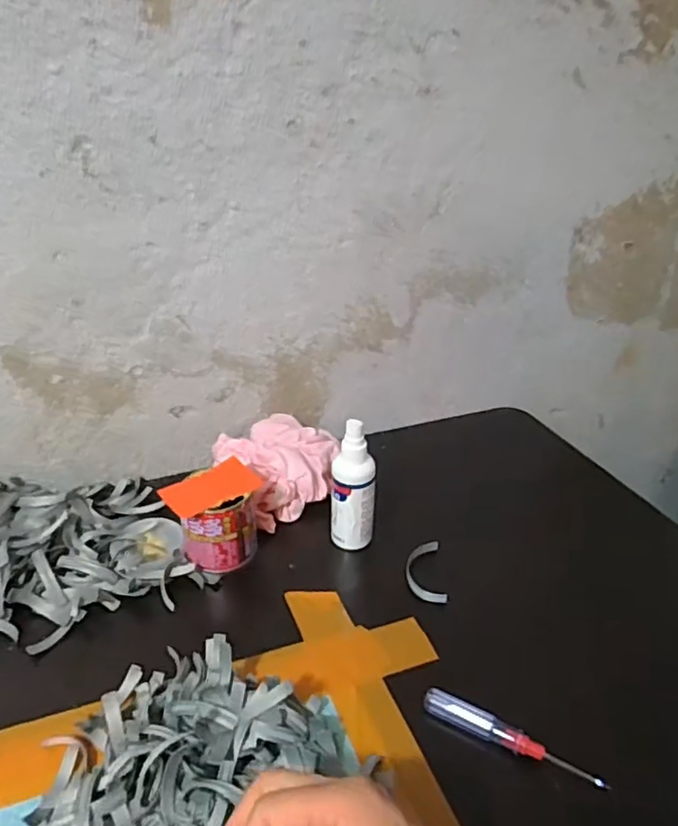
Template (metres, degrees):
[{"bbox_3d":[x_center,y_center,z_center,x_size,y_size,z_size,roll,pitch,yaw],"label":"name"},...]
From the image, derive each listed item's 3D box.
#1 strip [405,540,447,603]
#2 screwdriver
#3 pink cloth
[{"bbox_3d":[0.077,0.143,0.533,0.031,0.010,0.074,2,30,2],"label":"strip"},{"bbox_3d":[0.113,0.215,0.393,0.118,0.019,0.013,18,34,28],"label":"screwdriver"},{"bbox_3d":[-0.062,0.052,0.622,0.115,0.054,0.118,-20,36,-32],"label":"pink cloth"}]

